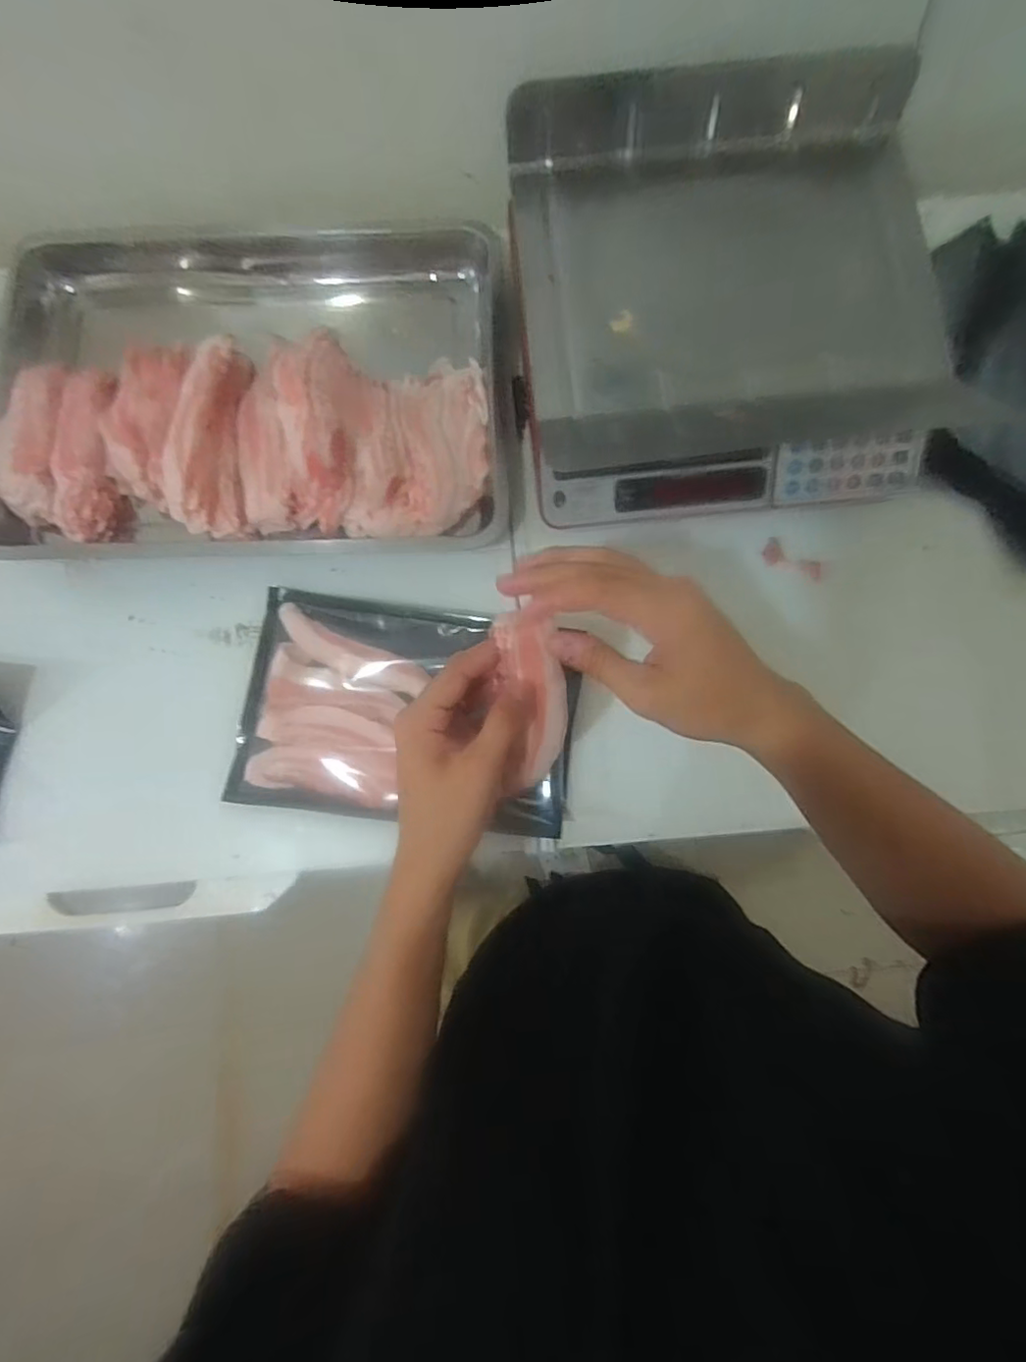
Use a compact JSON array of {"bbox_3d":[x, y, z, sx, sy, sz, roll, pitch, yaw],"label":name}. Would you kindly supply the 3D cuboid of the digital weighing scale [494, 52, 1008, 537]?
[{"bbox_3d":[0.197,-0.333,0.543,0.382,0.126,0.332,-6,79,-1],"label":"digital weighing scale"}]

